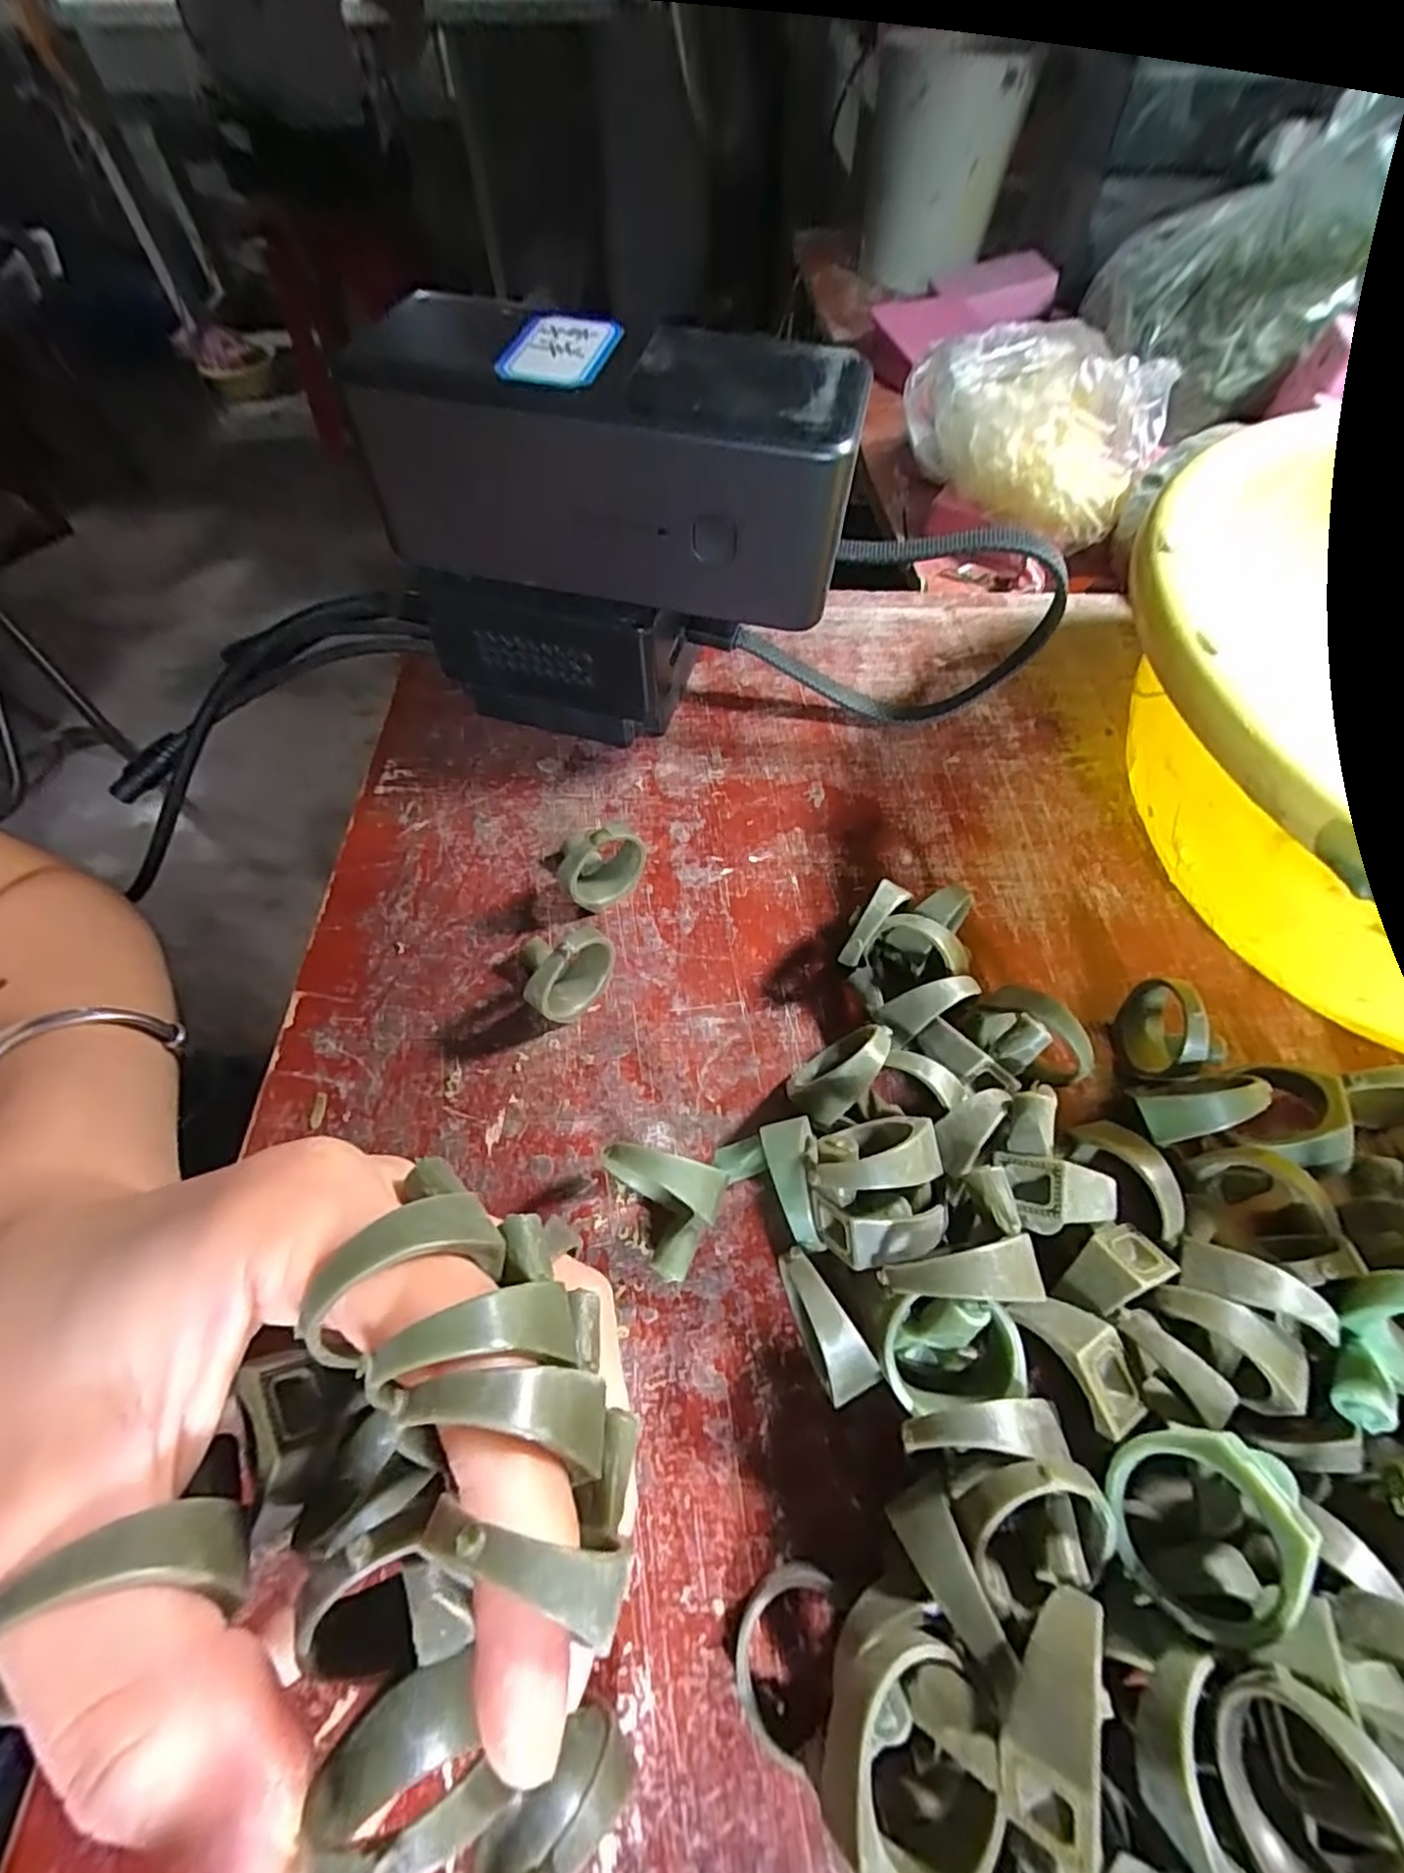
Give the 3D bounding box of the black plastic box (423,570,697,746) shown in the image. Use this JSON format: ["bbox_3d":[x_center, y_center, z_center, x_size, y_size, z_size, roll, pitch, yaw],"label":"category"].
[{"bbox_3d":[-0.046,-0.100,0.225,0.080,0.053,0.038,12,59,7],"label":"black plastic box"}]

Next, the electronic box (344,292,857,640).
[{"bbox_3d":[-0.026,-0.126,0.179,0.127,0.052,0.051,6,58,4],"label":"electronic box"}]

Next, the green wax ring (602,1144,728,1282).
[{"bbox_3d":[-0.010,0.062,0.147,0.026,0.027,0.022,9,60,5],"label":"green wax ring"}]

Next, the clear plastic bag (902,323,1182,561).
[{"bbox_3d":[0.154,-0.239,0.311,0.116,0.049,0.082,37,65,20],"label":"clear plastic bag"}]

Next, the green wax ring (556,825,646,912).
[{"bbox_3d":[-0.031,-0.022,0.193,0.025,0.030,0.014,-37,65,-20],"label":"green wax ring"}]

